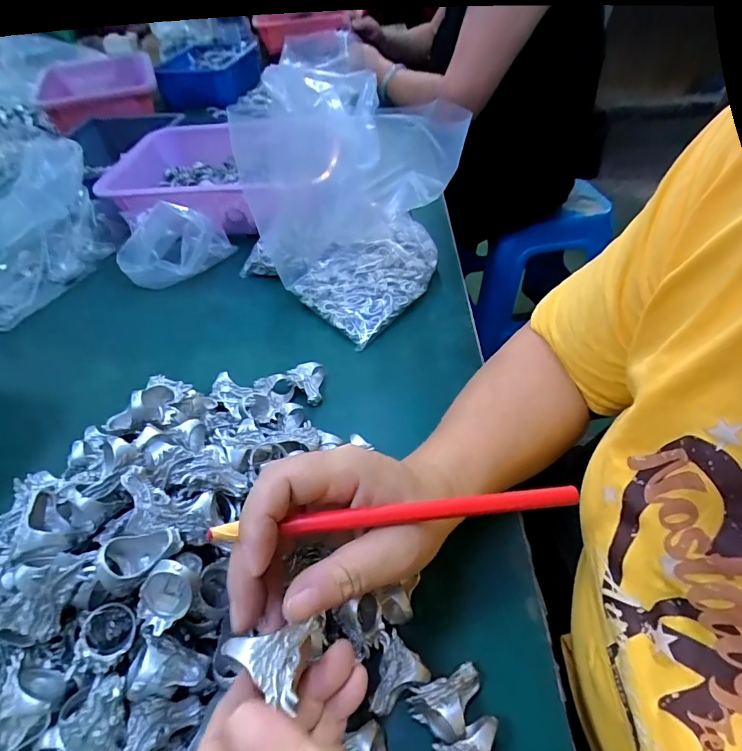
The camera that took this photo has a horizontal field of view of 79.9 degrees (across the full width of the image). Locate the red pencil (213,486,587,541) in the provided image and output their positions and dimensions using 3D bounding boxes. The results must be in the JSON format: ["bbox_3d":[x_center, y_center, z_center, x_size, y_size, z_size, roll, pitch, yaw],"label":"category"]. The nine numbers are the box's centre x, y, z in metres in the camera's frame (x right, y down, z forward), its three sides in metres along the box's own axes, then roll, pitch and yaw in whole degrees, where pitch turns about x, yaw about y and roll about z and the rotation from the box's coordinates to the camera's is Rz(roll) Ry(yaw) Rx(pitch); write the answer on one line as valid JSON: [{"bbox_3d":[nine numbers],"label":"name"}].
[{"bbox_3d":[0.014,0.063,0.204,0.168,0.008,0.009,-5,47,-5],"label":"red pencil"}]

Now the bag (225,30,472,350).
[{"bbox_3d":[-0.030,-0.181,0.441,0.137,0.193,0.202,-32,52,-22],"label":"bag"}]

